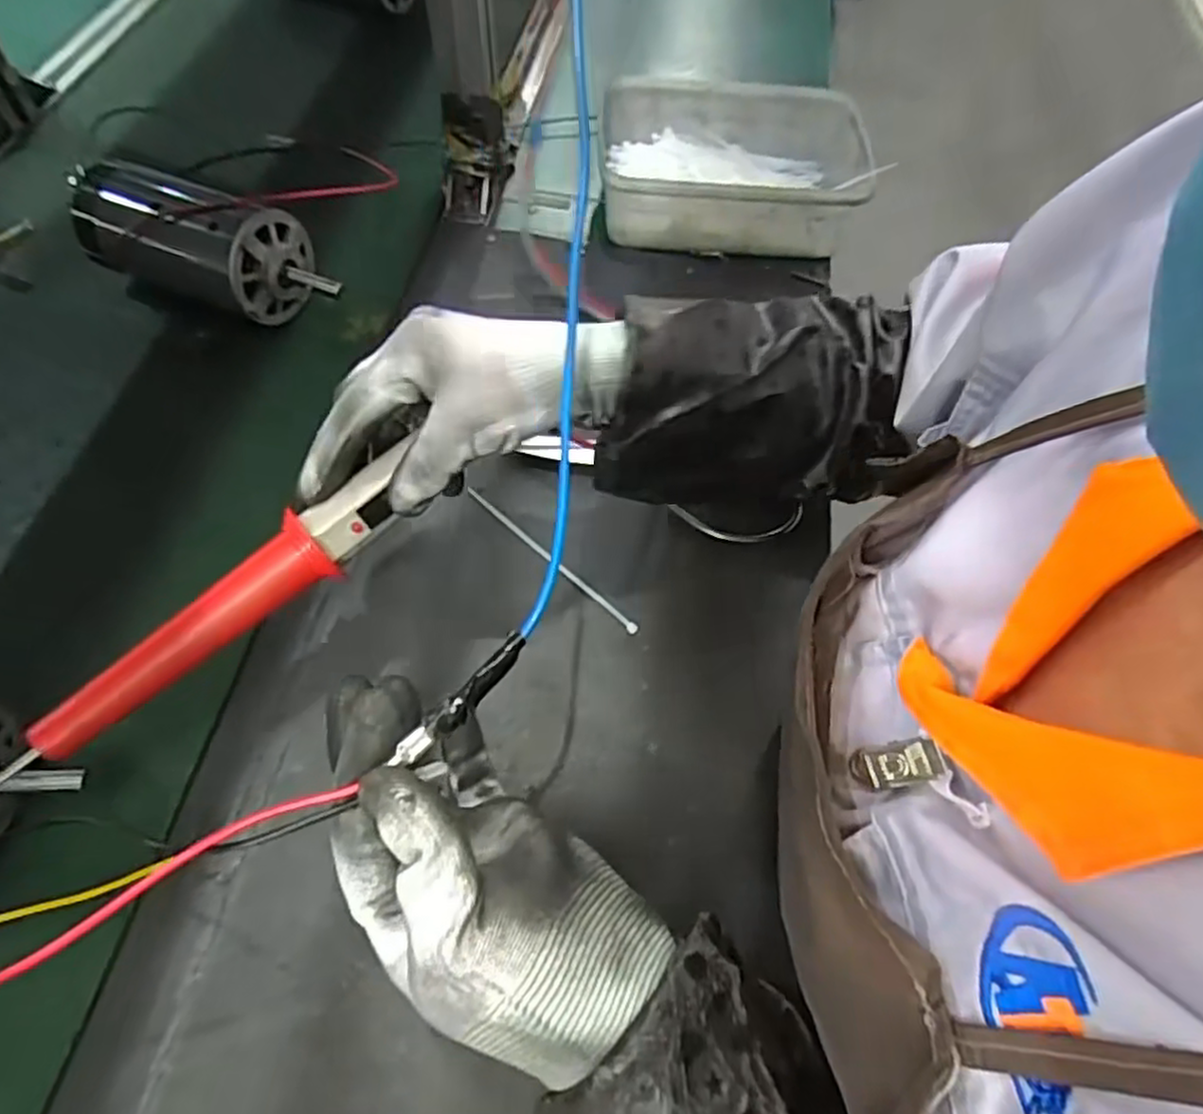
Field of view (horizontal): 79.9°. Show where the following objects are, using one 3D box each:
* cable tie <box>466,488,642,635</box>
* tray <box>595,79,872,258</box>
[{"bbox_3d":[-0.031,-0.001,0.460,0.146,0.006,0.010,39,66,18],"label":"cable tie"},{"bbox_3d":[0.118,-0.336,0.626,0.232,0.064,0.154,0,60,-3],"label":"tray"}]

